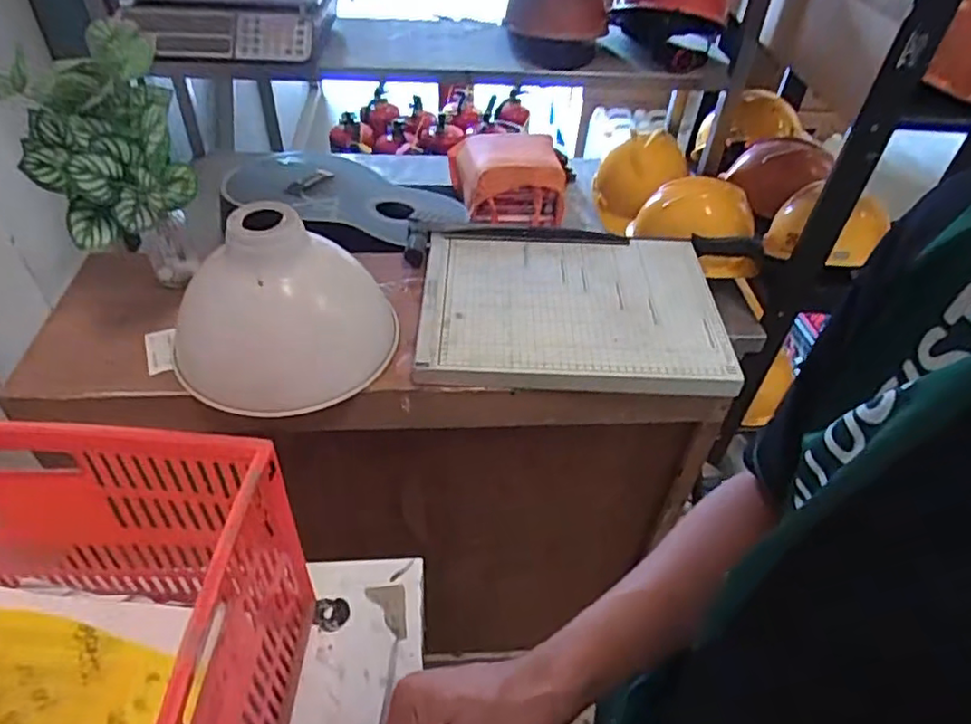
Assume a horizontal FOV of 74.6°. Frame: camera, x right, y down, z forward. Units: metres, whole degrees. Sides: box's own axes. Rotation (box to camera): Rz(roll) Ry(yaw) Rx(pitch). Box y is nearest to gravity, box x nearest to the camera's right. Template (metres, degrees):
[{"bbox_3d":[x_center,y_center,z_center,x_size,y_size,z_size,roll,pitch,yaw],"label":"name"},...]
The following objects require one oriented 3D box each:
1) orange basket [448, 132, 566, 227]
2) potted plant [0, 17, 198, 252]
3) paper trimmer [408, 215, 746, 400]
[{"bbox_3d":[0.040,-0.424,1.387,0.208,0.120,0.294,-6,44,-10],"label":"orange basket"},{"bbox_3d":[-0.444,-0.259,0.720,0.177,0.162,0.189,-24,50,-27],"label":"potted plant"},{"bbox_3d":[0.104,-0.087,0.878,0.415,0.043,0.308,2,43,-2],"label":"paper trimmer"}]

